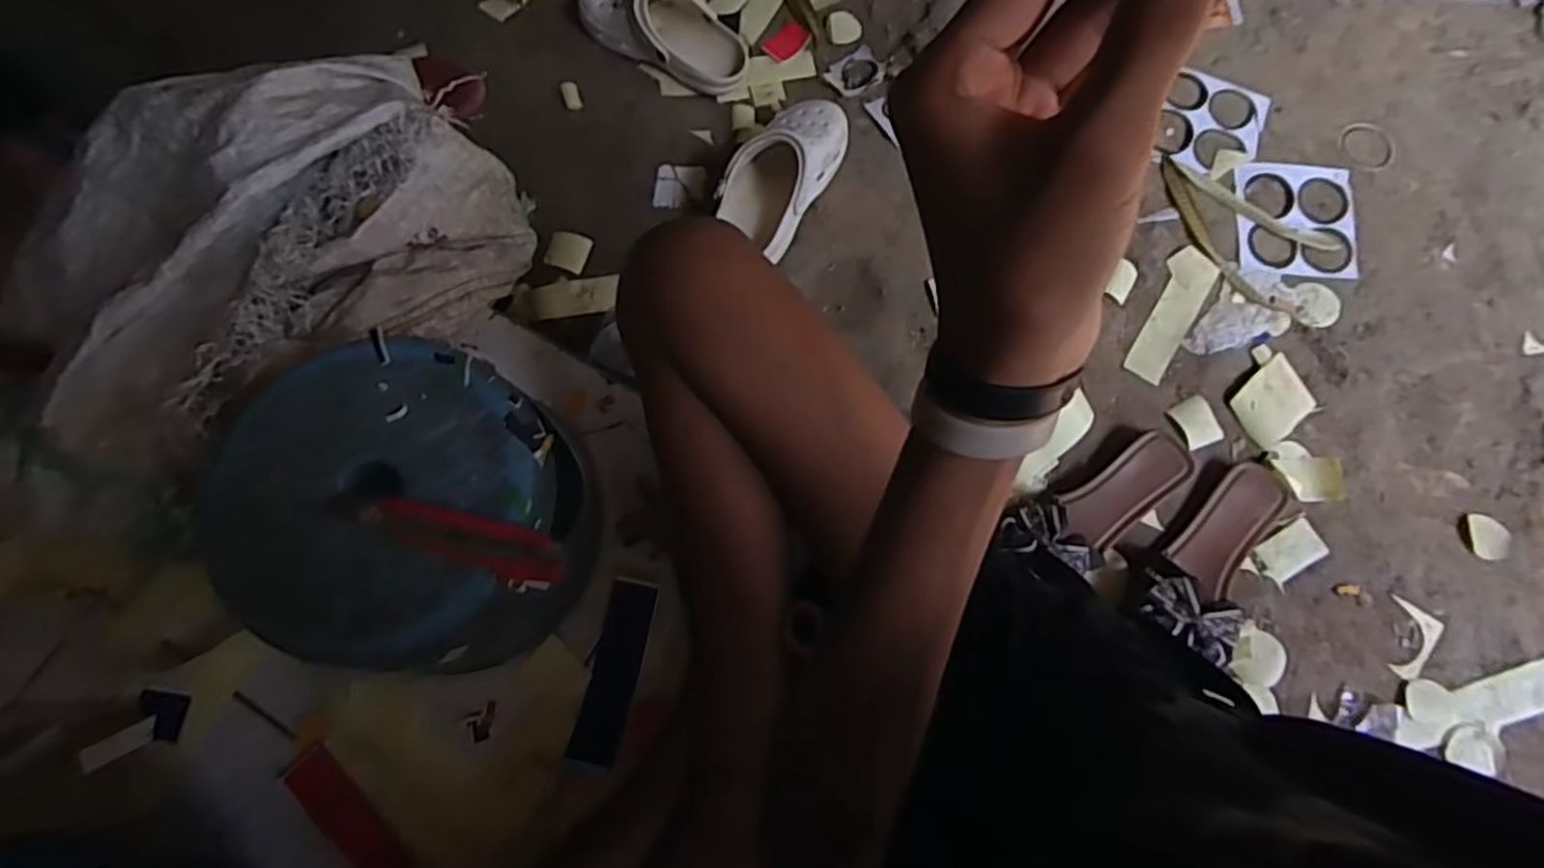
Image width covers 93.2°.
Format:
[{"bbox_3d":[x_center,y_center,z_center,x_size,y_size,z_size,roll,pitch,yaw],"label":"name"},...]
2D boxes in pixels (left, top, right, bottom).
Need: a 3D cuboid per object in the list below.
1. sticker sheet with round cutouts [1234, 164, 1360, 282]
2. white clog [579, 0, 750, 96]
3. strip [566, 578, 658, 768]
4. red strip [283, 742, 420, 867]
[{"bbox_3d":[0.598,-0.244,0.834,0.134,0.007,0.135,4,77,0],"label":"sticker sheet with round cutouts"},{"bbox_3d":[-0.135,-0.531,0.926,0.222,0.069,0.102,29,78,9],"label":"white clog"},{"bbox_3d":[-0.134,0.201,0.623,0.040,0.006,0.149,9,71,9],"label":"strip"},{"bbox_3d":[-0.341,0.336,0.606,0.052,0.014,0.160,-42,80,1],"label":"red strip"}]

